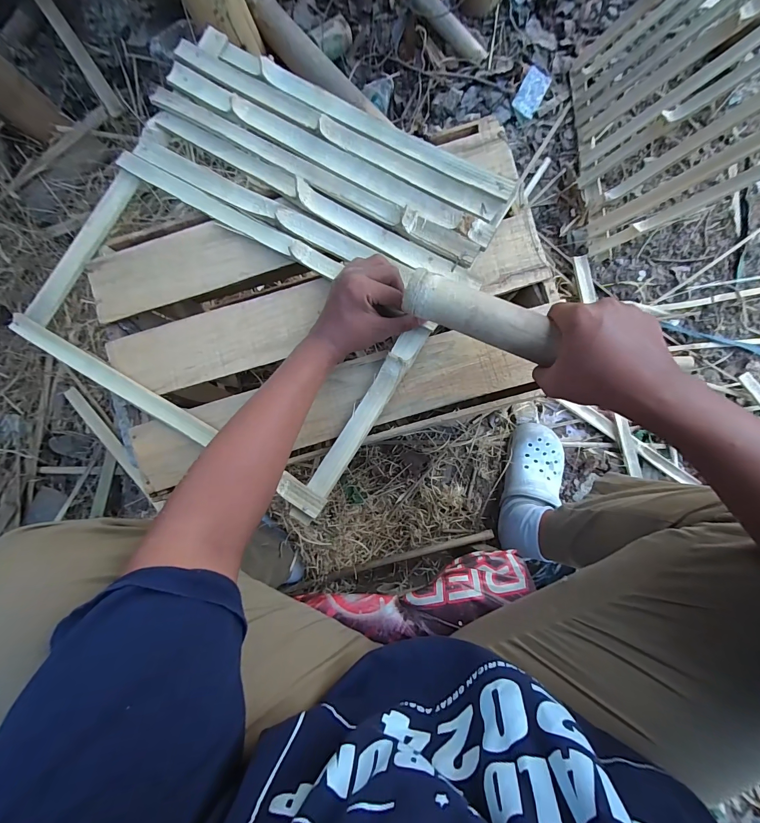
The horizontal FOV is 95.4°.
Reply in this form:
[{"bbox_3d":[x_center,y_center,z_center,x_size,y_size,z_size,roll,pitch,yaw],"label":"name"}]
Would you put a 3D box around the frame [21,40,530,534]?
[{"bbox_3d":[-0.164,-0.197,0.446,0.488,0.028,0.478,32,90,6],"label":"frame"}]

